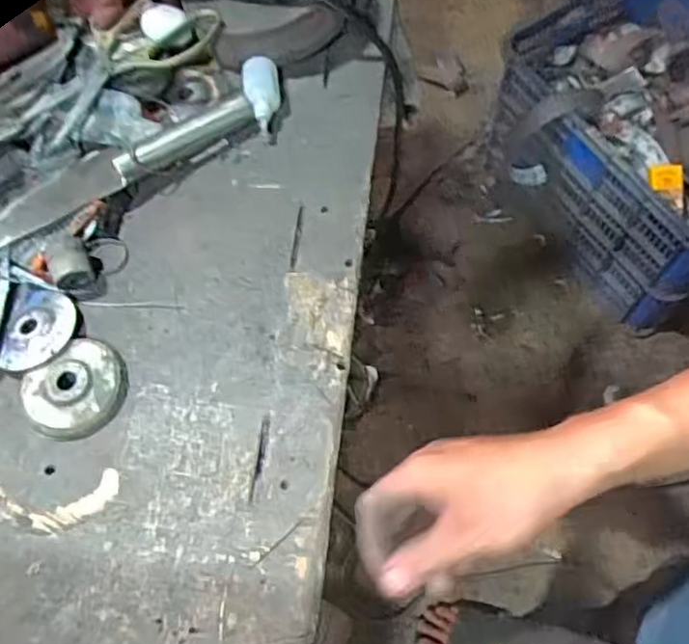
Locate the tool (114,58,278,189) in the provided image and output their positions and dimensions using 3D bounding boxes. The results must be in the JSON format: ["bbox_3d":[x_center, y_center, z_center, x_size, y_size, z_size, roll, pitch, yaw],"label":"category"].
[{"bbox_3d":[-0.132,-0.181,0.626,0.180,0.035,0.068,-32,69,-14],"label":"tool"}]

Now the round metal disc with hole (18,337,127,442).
[{"bbox_3d":[-0.212,0.054,0.529,0.079,0.015,0.072,0,65,-1],"label":"round metal disc with hole"}]

